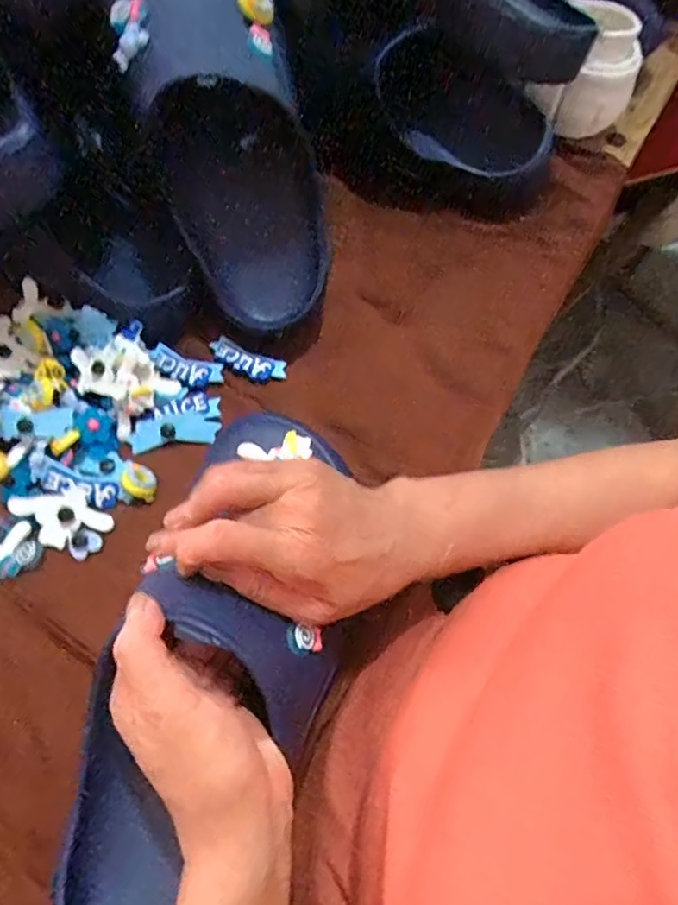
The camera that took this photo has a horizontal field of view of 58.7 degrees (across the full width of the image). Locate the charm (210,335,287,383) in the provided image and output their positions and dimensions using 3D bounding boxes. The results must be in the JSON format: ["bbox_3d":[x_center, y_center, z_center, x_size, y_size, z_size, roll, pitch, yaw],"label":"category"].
[{"bbox_3d":[-0.070,-0.070,0.456,0.061,0.009,0.021,21,63,7],"label":"charm"}]

